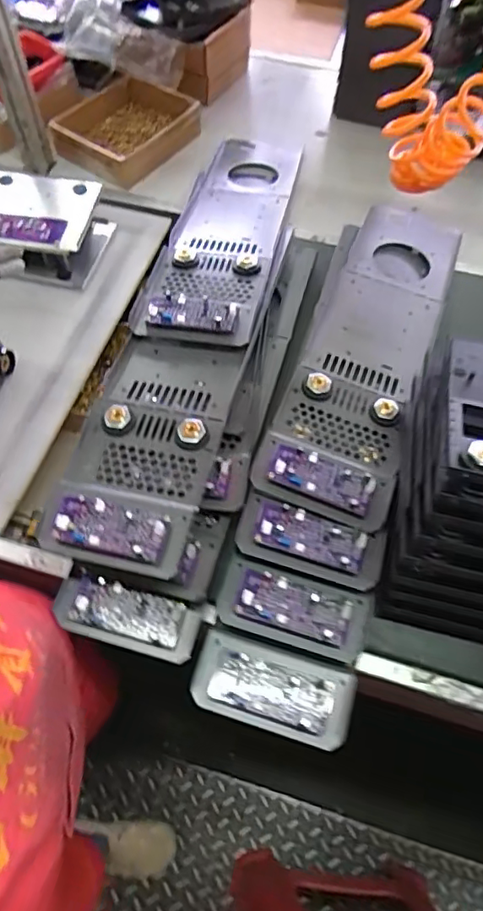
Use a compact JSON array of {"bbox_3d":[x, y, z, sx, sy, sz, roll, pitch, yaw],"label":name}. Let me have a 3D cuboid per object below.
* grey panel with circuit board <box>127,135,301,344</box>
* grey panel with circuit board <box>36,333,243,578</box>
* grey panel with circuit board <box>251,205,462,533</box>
[{"bbox_3d":[-0.020,-0.356,0.865,0.158,0.036,0.557,10,50,4],"label":"grey panel with circuit board"},{"bbox_3d":[-0.104,-0.019,0.627,0.159,0.049,0.296,15,63,7],"label":"grey panel with circuit board"},{"bbox_3d":[0.176,-0.164,0.759,0.157,0.035,0.572,20,57,8],"label":"grey panel with circuit board"}]

